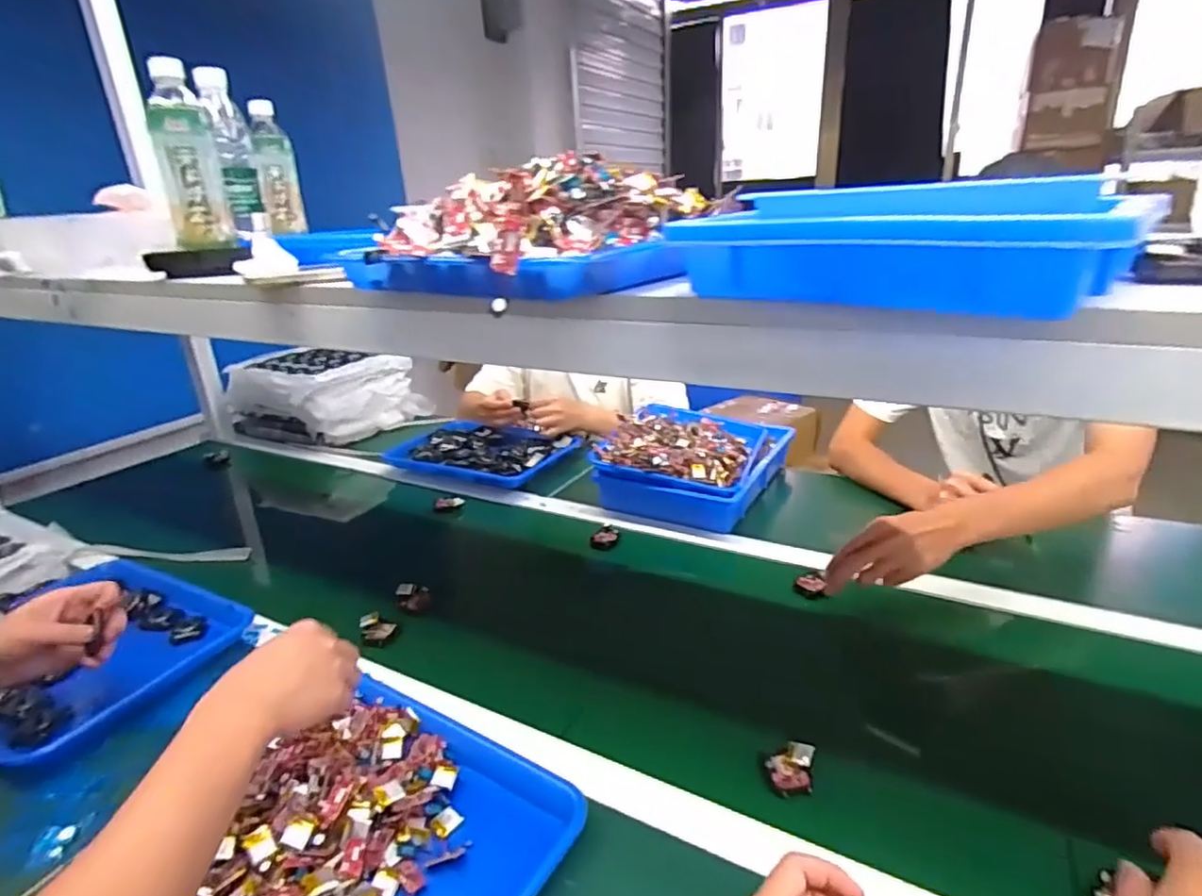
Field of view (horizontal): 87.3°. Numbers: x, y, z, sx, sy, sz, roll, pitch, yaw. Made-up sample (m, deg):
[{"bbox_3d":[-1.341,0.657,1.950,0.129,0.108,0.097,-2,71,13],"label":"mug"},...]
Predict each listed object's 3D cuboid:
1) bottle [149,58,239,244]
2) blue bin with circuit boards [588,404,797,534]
[{"bbox_3d":[-0.471,-0.324,0.721,0.061,0.176,0.054,-15,24,-26],"label":"bottle"},{"bbox_3d":[0.167,0.026,1.108,0.267,0.113,0.313,7,24,25],"label":"blue bin with circuit boards"}]

